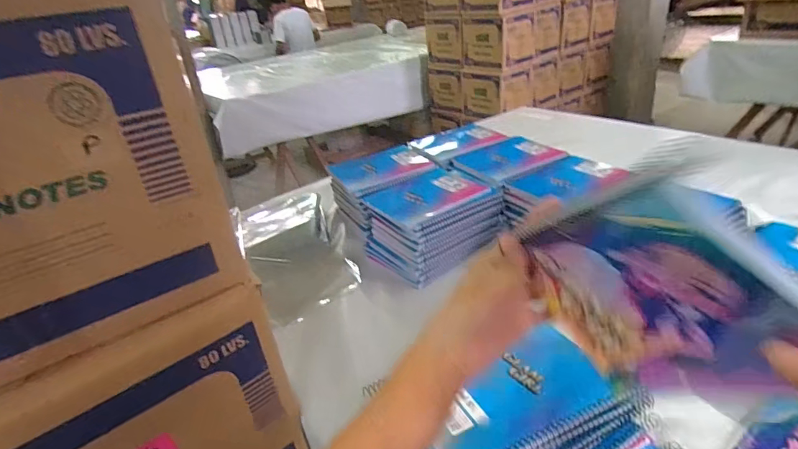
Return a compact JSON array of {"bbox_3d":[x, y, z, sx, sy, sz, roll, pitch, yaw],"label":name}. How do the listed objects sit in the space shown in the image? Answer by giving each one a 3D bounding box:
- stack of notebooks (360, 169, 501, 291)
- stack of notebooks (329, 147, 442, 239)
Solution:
[{"bbox_3d":[0.063,-0.009,0.876,0.239,0.110,0.185,-23,33,-28],"label":"stack of notebooks"},{"bbox_3d":[-0.032,-0.080,1.003,0.203,0.101,0.194,-19,31,-22],"label":"stack of notebooks"}]

